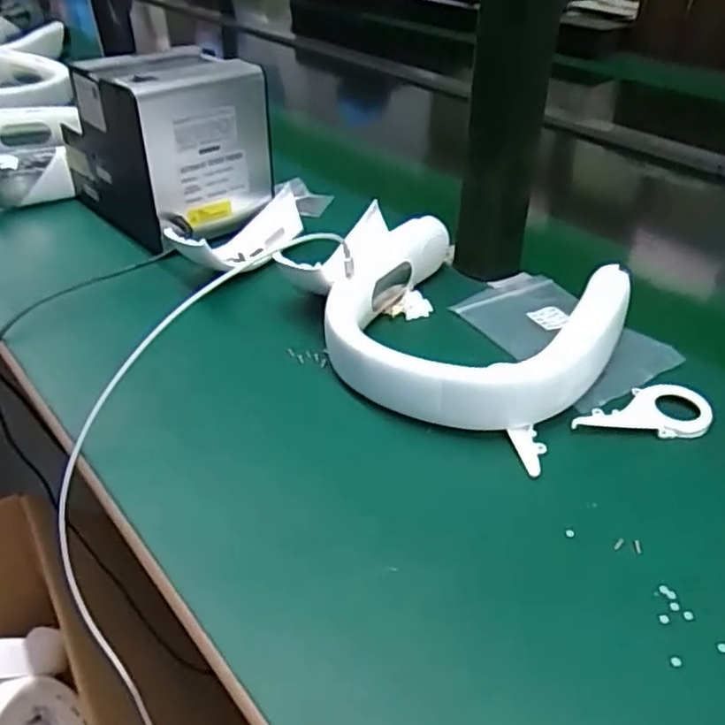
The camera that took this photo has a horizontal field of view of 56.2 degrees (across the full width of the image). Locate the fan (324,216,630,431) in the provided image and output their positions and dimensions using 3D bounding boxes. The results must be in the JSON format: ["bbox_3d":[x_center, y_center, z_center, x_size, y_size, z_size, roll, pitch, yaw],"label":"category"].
[{"bbox_3d":[0.076,-0.029,0.477,0.189,0.051,0.185,17,39,21],"label":"fan"}]

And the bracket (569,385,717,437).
[{"bbox_3d":[0.177,0.029,0.434,0.088,0.007,0.043,2,36,3],"label":"bracket"}]

